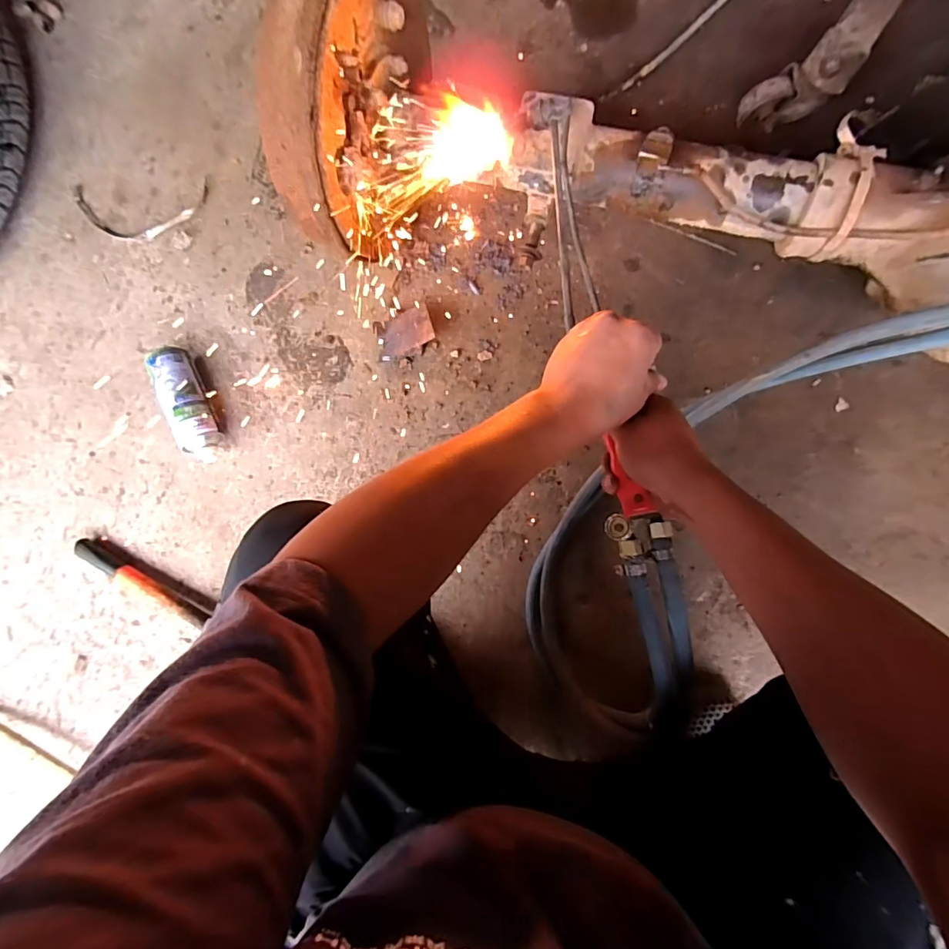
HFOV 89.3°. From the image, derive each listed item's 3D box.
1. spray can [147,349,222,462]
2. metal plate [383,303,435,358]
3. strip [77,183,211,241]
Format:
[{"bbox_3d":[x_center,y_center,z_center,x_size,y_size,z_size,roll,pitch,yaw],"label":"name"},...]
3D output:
[{"bbox_3d":[-0.455,-0.113,0.767,0.064,0.065,0.186,-26,86,7],"label":"spray can"},{"bbox_3d":[-0.105,-0.217,0.734,0.086,0.011,0.054,-21,90,14],"label":"metal plate"},{"bbox_3d":[-0.581,-0.453,0.831,0.254,0.012,0.097,3,90,9],"label":"strip"}]

